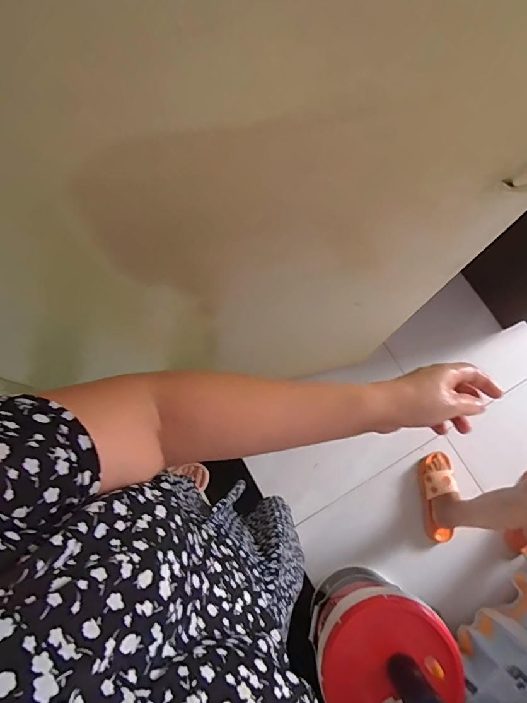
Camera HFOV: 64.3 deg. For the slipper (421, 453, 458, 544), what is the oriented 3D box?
[{"bbox_3d":[0.524,0.439,1.253,0.084,0.063,0.255,5,83,0],"label":"slipper"}]

